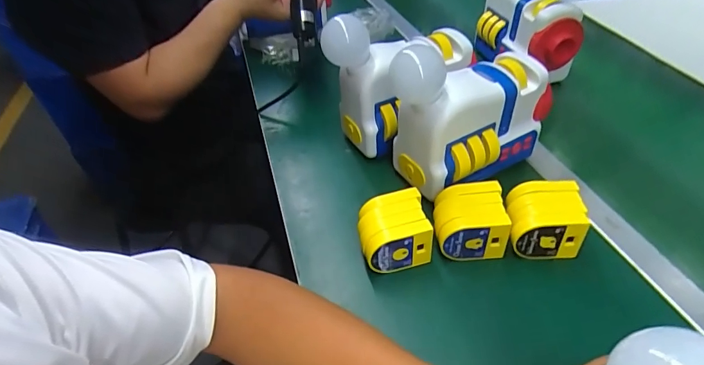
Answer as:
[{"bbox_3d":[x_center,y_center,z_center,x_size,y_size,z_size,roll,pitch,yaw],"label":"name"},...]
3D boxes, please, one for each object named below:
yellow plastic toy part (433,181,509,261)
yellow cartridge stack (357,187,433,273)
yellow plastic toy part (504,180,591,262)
[{"bbox_3d":[0.136,0.044,0.474,0.082,0.052,0.075,0,43,4],"label":"yellow plastic toy part"},{"bbox_3d":[0.047,0.057,0.471,0.081,0.057,0.071,-12,43,-8],"label":"yellow cartridge stack"},{"bbox_3d":[0.219,0.044,0.470,0.078,0.062,0.070,0,43,4],"label":"yellow plastic toy part"}]

